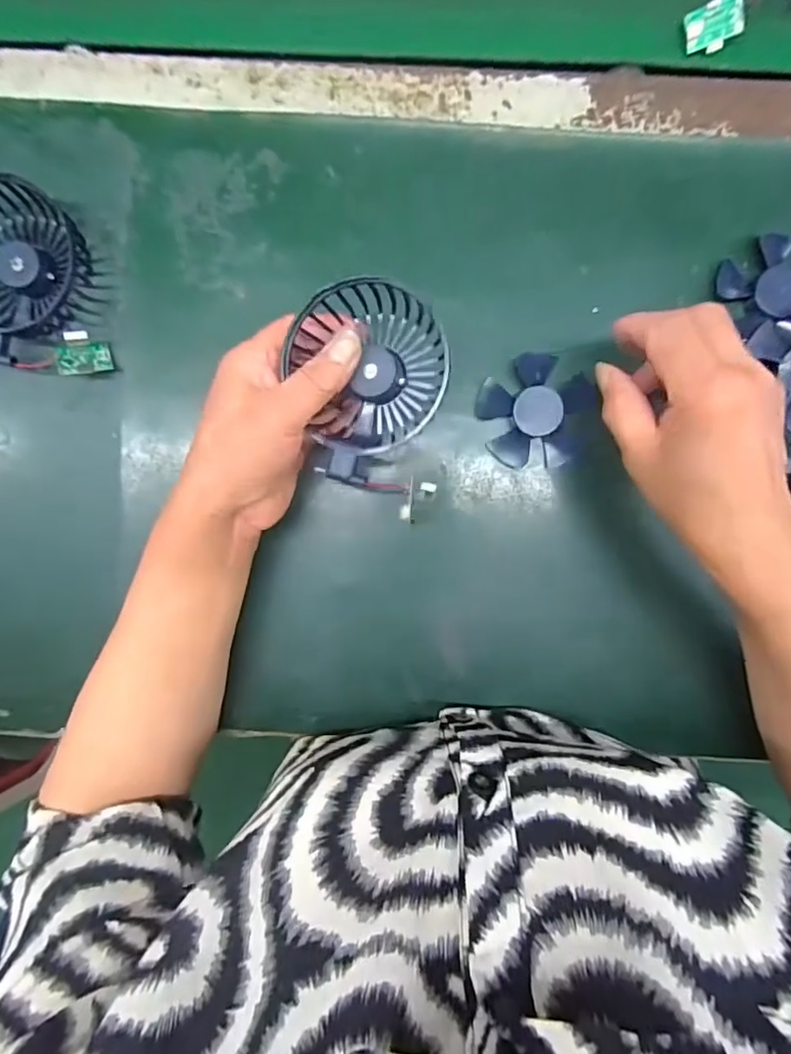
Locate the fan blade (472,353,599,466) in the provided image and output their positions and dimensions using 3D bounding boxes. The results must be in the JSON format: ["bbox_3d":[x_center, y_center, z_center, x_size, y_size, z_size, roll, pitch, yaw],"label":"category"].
[{"bbox_3d":[0.089,-0.073,0.338,0.071,0.016,0.069,0,95,0],"label":"fan blade"}]

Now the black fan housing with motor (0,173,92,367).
[{"bbox_3d":[-0.236,-0.160,0.327,0.083,0.028,0.089,0,95,0],"label":"black fan housing with motor"}]

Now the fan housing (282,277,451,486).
[{"bbox_3d":[-0.017,-0.086,0.294,0.096,0.023,0.088,0,95,0],"label":"fan housing"}]

